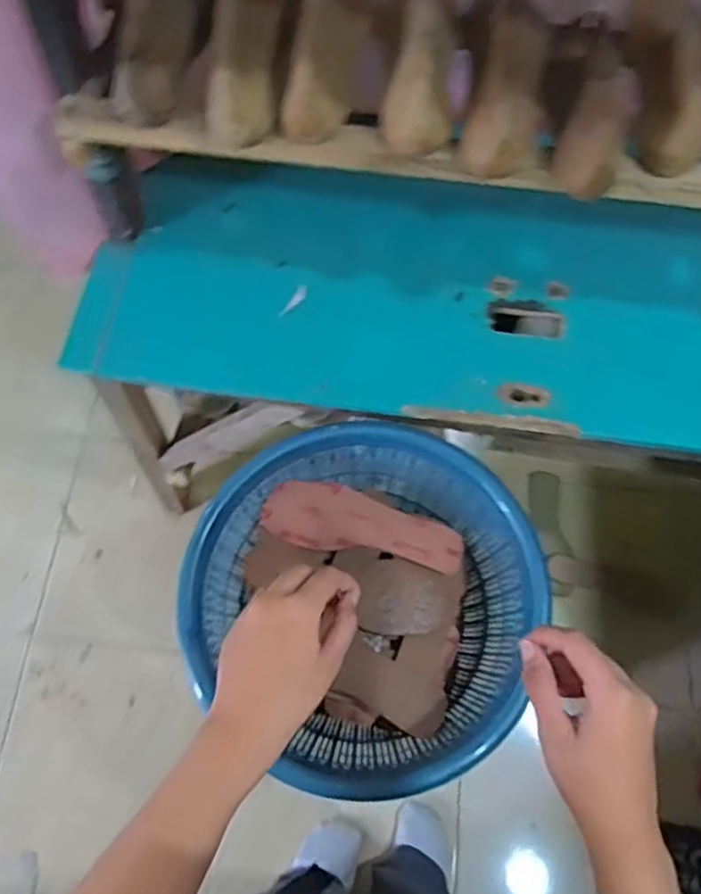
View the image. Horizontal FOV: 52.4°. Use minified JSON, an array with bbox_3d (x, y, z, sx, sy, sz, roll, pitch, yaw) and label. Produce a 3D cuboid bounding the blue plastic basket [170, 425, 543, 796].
[{"bbox_3d":[0.007,0.177,0.821,0.356,0.178,0.365,30,72,12],"label":"blue plastic basket"}]

